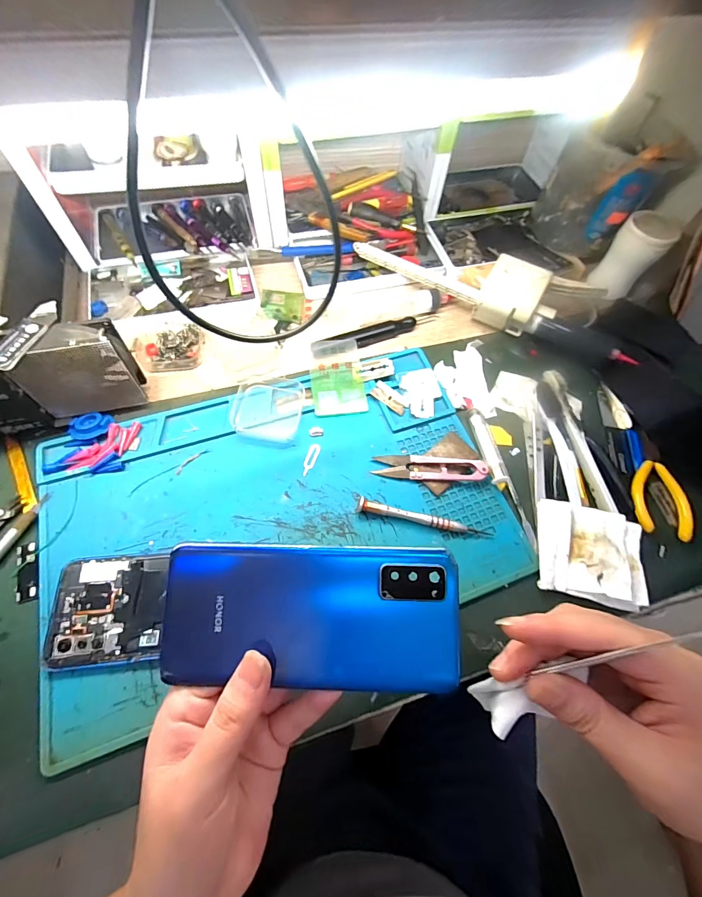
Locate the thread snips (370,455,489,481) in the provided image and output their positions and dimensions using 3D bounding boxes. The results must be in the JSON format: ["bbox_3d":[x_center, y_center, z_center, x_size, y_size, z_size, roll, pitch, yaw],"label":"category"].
[{"bbox_3d":[0.072,0.017,0.345,0.099,0.014,0.022,4,64,-2],"label":"thread snips"}]

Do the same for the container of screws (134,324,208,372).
[{"bbox_3d":[-0.191,-0.107,0.391,0.067,0.022,0.048,-2,64,-5],"label":"container of screws"}]

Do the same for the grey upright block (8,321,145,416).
[{"bbox_3d":[-0.228,-0.063,0.322,0.080,0.086,0.032,-20,67,-13],"label":"grey upright block"}]

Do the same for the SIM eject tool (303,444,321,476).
[{"bbox_3d":[-0.037,0.010,0.349,0.010,0.004,0.033,20,66,5],"label":"SIM eject tool"}]

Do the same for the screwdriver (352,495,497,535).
[{"bbox_3d":[0.062,0.060,0.322,0.116,0.014,0.009,12,64,2],"label":"screwdriver"}]

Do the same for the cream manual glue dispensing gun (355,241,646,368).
[{"bbox_3d":[0.124,-0.193,0.429,0.260,0.051,0.065,28,66,10],"label":"cream manual glue dispensing gun"}]

